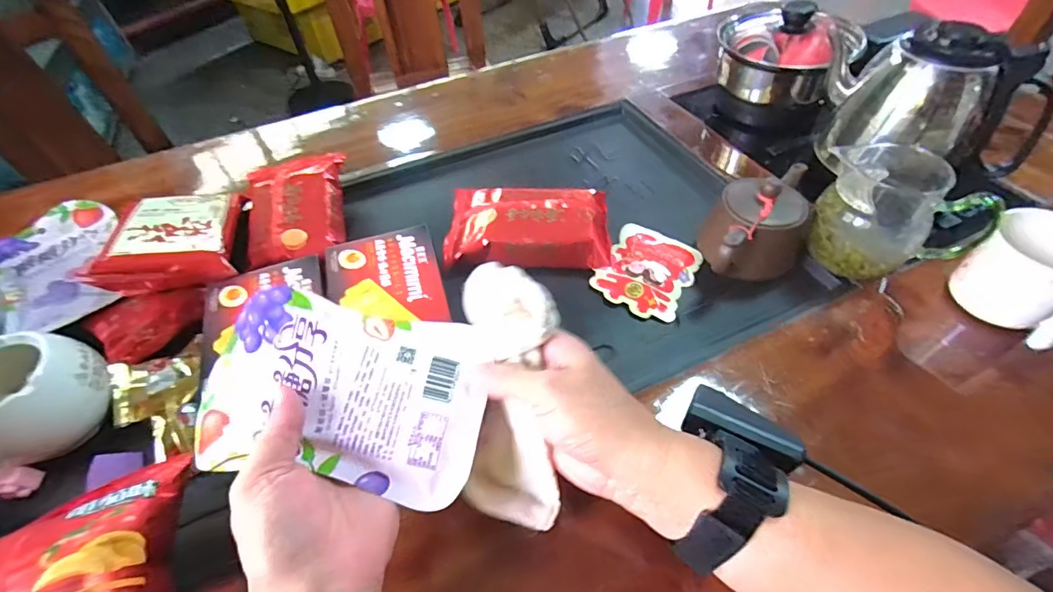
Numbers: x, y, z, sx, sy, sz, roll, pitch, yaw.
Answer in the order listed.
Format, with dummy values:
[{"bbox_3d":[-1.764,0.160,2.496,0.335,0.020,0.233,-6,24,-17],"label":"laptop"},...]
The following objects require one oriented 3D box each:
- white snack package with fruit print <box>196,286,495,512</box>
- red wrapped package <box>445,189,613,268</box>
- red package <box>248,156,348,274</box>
[{"bbox_3d":[-0.110,0.059,0.287,0.164,0.012,0.110,11,66,-2],"label":"white snack package with fruit print"},{"bbox_3d":[0.001,-0.075,0.491,0.168,0.041,0.108,1,51,4],"label":"red wrapped package"},{"bbox_3d":[-0.254,-0.098,0.510,0.094,0.028,0.163,-13,52,-7],"label":"red package"}]

